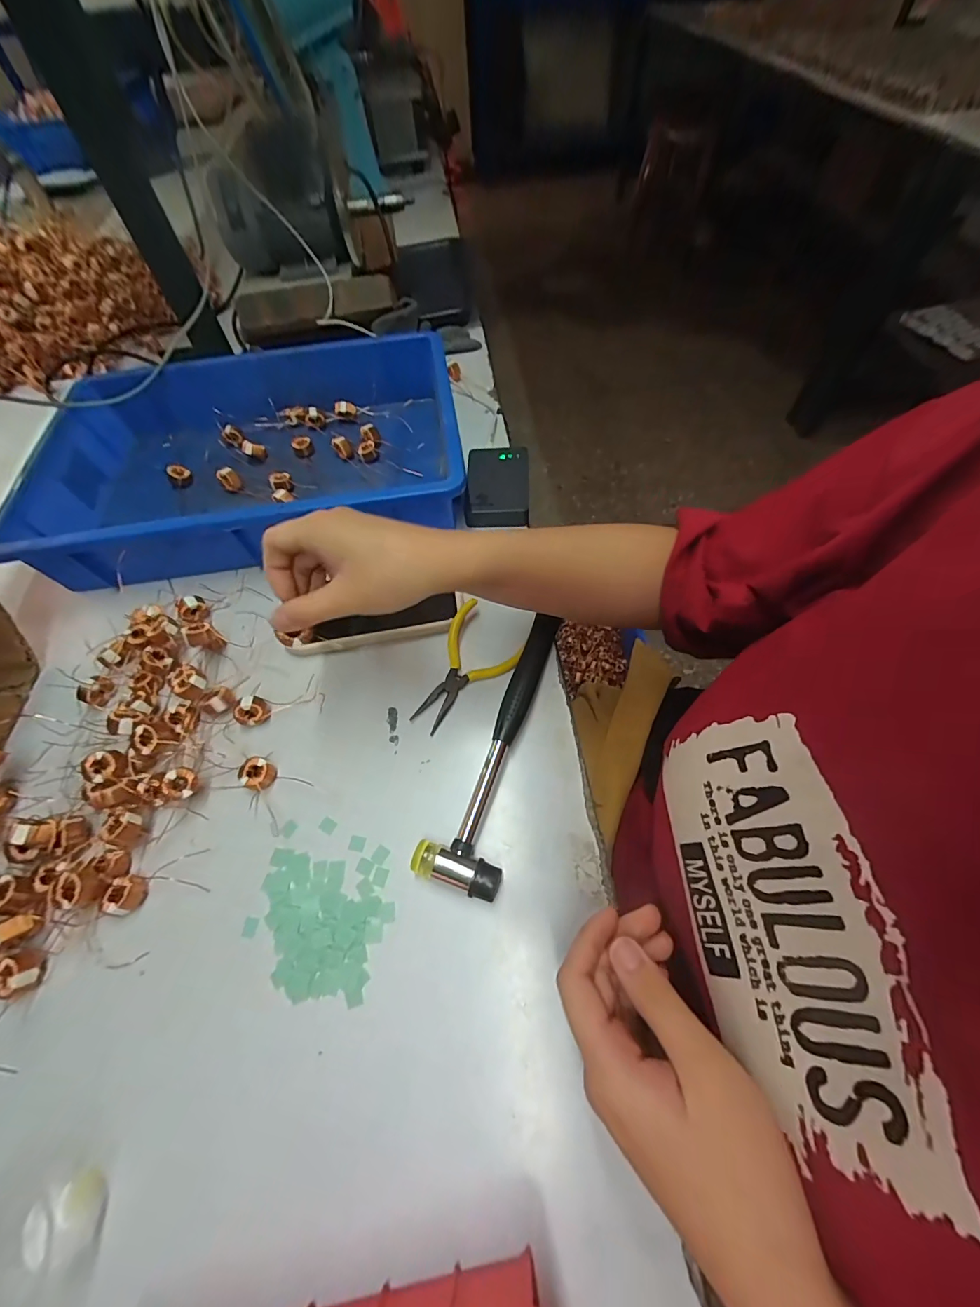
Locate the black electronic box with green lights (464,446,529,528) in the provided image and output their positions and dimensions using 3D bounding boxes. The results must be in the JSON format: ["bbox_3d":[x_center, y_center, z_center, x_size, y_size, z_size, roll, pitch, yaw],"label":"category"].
[{"bbox_3d":[0.008,-0.190,0.497,0.066,0.021,0.110,1,60,3],"label":"black electronic box with green lights"}]

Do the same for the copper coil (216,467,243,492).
[{"bbox_3d":[-0.303,-0.203,0.520,0.020,0.021,0.017,-32,63,-15],"label":"copper coil"}]

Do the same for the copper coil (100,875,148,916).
[{"bbox_3d":[-0.256,0.170,0.316,0.020,0.015,0.024,3,60,4],"label":"copper coil"}]

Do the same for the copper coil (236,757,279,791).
[{"bbox_3d":[-0.184,0.095,0.354,0.026,0.013,0.023,21,63,14],"label":"copper coil"}]

